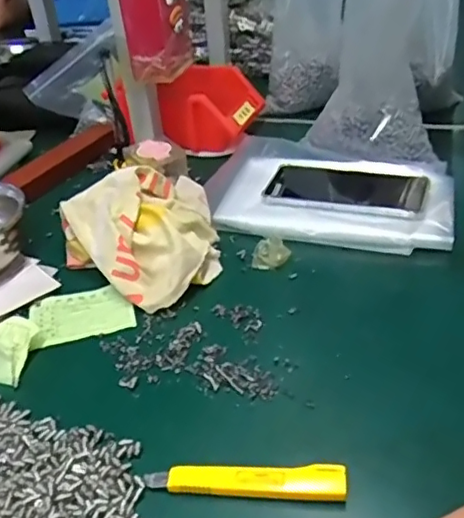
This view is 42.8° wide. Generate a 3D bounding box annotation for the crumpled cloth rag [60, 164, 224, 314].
[{"bbox_3d":[-0.078,-0.030,0.570,0.152,0.075,0.157,-18,38,-18],"label":"crumpled cloth rag"}]

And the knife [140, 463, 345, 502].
[{"bbox_3d":[0.008,0.144,0.381,0.127,0.016,0.021,0,36,5],"label":"knife"}]

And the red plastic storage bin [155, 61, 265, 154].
[{"bbox_3d":[-0.022,-0.209,0.797,0.111,0.085,0.147,5,37,12],"label":"red plastic storage bin"}]

